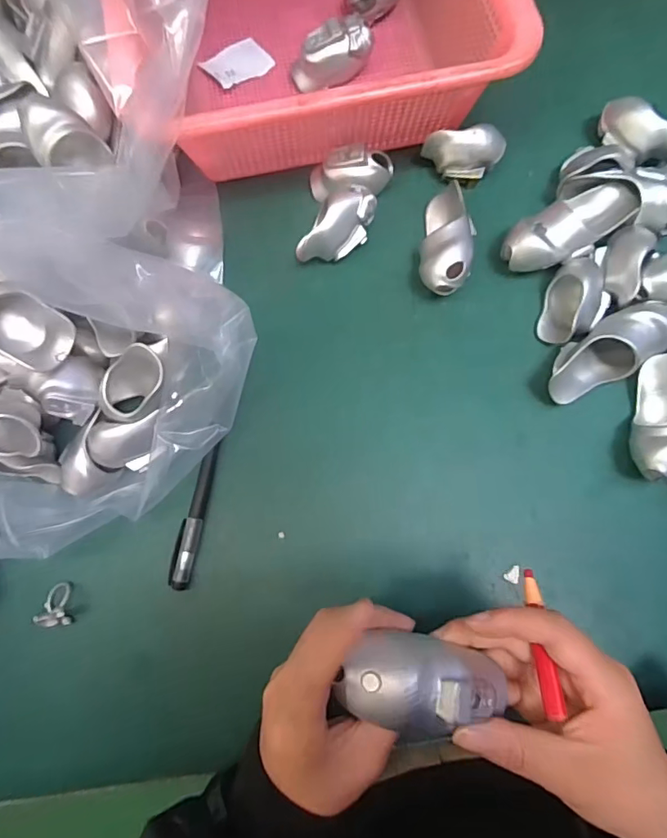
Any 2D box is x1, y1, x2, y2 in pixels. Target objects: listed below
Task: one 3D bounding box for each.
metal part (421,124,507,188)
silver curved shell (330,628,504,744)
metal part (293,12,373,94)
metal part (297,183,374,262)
[{"bbox_3d":[0.095,-0.189,0.373,0.056,0.038,0.027,-3,78,1],"label":"metal part"},{"bbox_3d":[0.039,0.114,0.216,0.070,0.023,0.036,9,78,3],"label":"silver curved shell"},{"bbox_3d":[0.000,-0.276,0.386,0.060,0.032,0.027,-19,78,-3],"label":"metal part"},{"bbox_3d":[0.004,-0.131,0.355,0.058,0.039,0.027,-44,81,-7],"label":"metal part"}]

